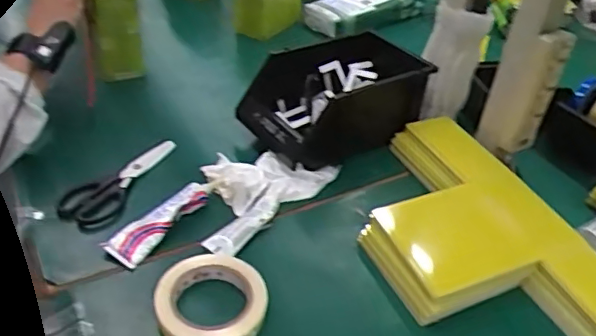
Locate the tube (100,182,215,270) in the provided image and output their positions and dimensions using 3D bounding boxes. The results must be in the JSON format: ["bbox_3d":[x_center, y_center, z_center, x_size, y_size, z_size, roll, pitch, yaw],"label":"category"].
[{"bbox_3d":[-0.163,0.054,0.672,0.045,0.028,0.151,23,42,21],"label":"tube"}]

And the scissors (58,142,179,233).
[{"bbox_3d":[-0.226,0.010,0.731,0.063,0.018,0.186,16,40,14],"label":"scissors"}]

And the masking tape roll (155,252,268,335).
[{"bbox_3d":[-0.089,0.137,0.592,0.109,0.028,0.121,5,38,0],"label":"masking tape roll"}]

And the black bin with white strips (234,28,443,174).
[{"bbox_3d":[0.067,-0.109,0.851,0.285,0.106,0.147,-19,45,-28],"label":"black bin with white strips"}]

